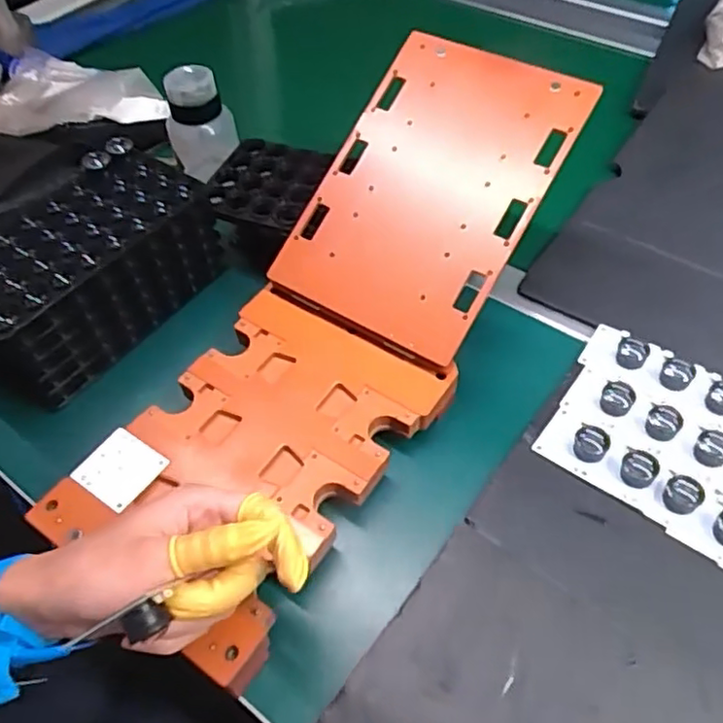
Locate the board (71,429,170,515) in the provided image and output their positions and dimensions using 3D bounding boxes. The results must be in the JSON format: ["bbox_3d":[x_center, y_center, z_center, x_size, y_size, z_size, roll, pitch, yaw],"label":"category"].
[{"bbox_3d":[-0.158,0.070,0.416,0.047,0.004,0.045,29,64,18],"label":"board"}]

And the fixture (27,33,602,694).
[{"bbox_3d":[-0.010,-0.038,0.446,0.168,0.068,0.447,30,77,23],"label":"fixture"}]

